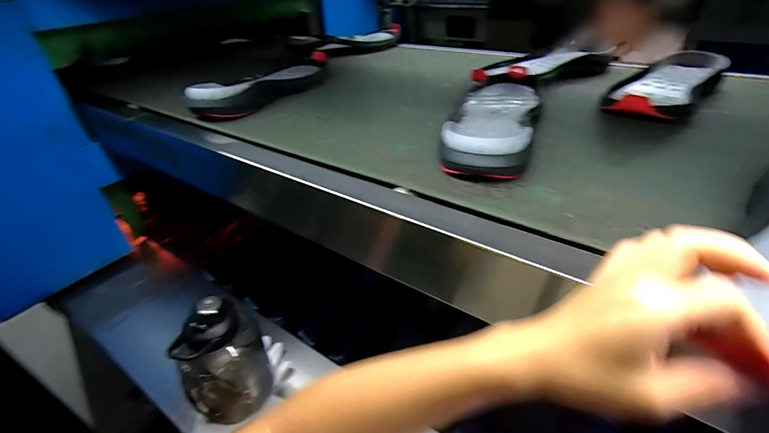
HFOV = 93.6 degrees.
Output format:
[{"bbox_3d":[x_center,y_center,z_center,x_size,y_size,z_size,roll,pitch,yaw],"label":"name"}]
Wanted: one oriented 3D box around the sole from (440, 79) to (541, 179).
[{"bbox_3d":[0.162,-0.147,0.526,0.112,0.046,0.332,10,37,18],"label":"sole"}]

